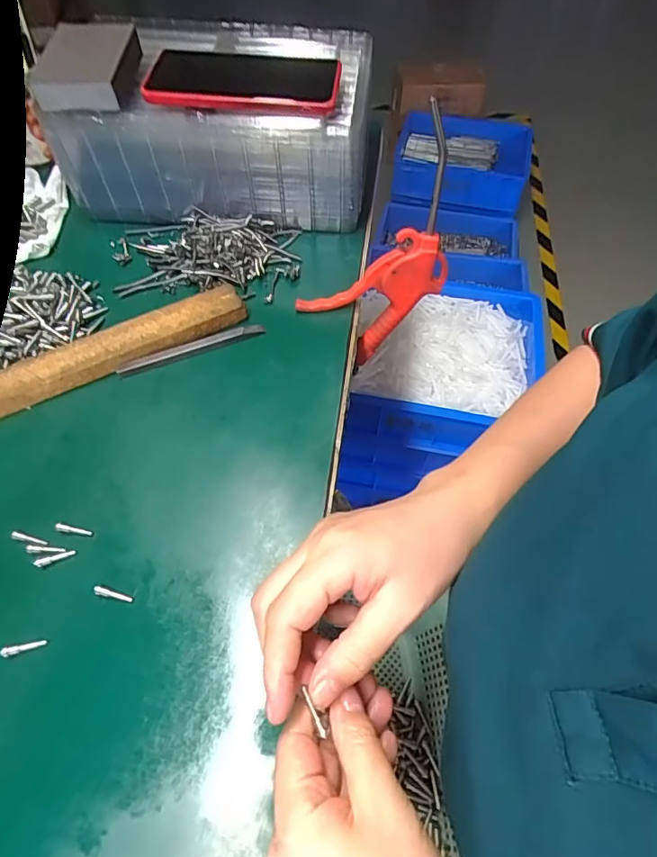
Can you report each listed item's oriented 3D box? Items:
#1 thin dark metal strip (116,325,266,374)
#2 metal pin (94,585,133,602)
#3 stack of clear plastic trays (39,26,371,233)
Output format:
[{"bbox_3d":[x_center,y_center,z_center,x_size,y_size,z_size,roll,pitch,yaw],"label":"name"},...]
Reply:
[{"bbox_3d":[-0.113,-0.068,0.420,0.122,0.005,0.008,-19,60,-12],"label":"thin dark metal strip"},{"bbox_3d":[-0.134,0.103,0.315,0.025,0.004,0.005,19,59,-5],"label":"metal pin"},{"bbox_3d":[-0.098,-0.293,0.492,0.275,0.118,0.156,2,58,1],"label":"stack of clear plastic trays"}]

